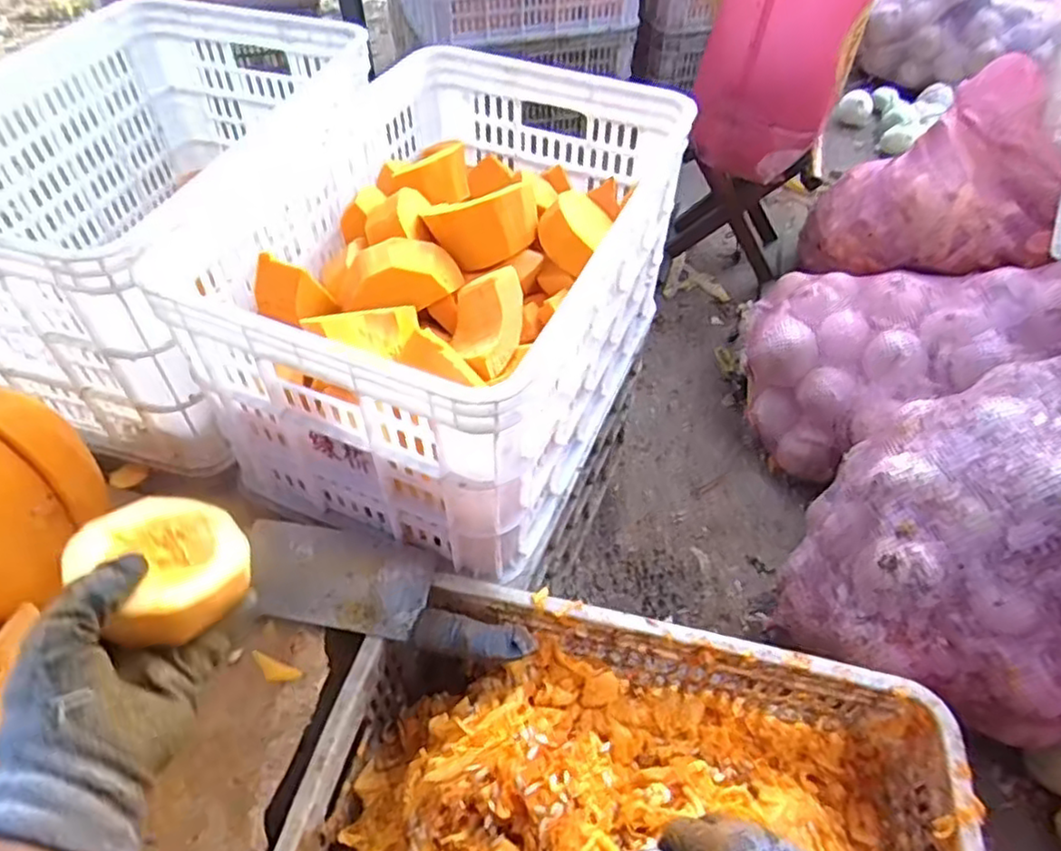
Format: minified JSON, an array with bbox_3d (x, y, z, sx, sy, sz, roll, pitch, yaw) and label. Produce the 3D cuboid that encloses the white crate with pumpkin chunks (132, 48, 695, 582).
[{"bbox_3d":[-0.080,-0.156,0.766,0.359,0.269,0.513,21,52,15],"label":"white crate with pumpkin chunks"}]

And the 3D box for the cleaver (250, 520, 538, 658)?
[{"bbox_3d":[-0.135,0.154,0.658,0.276,0.031,0.099,9,50,6],"label":"cleaver"}]

